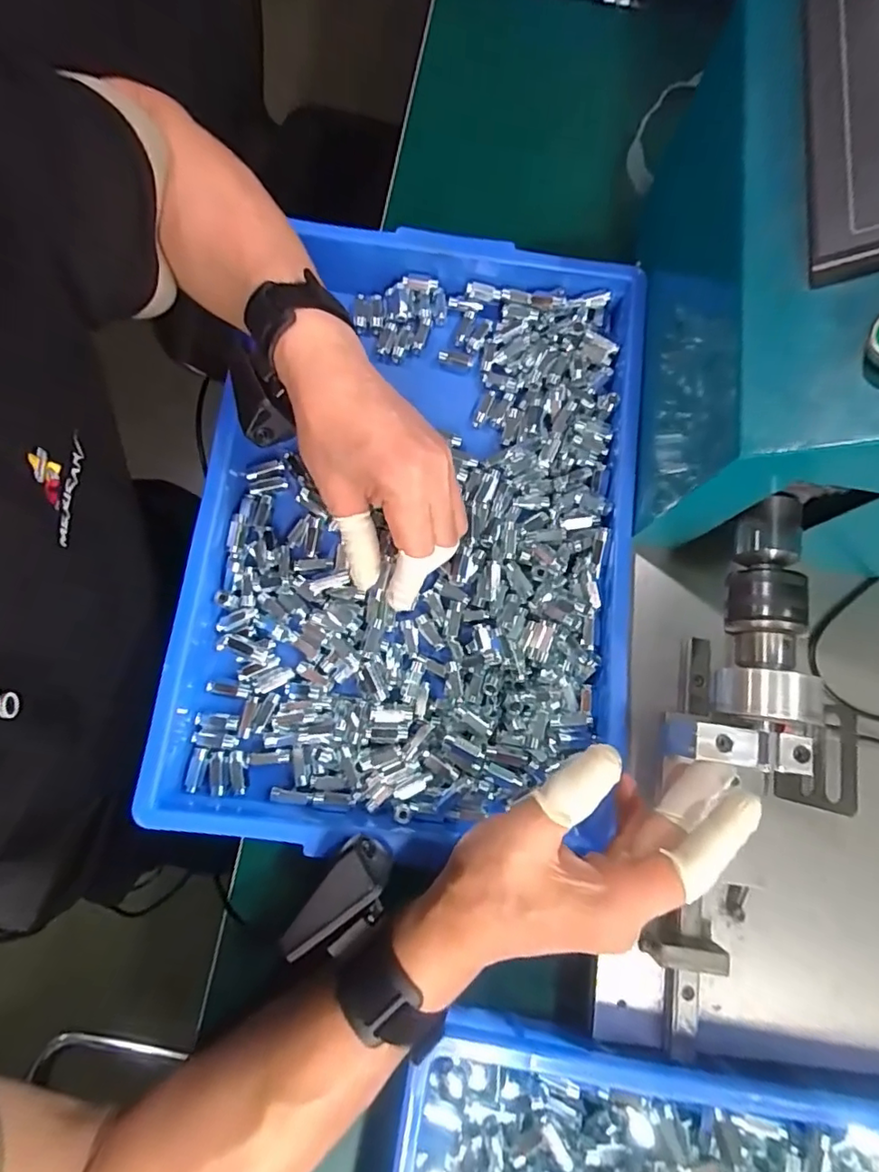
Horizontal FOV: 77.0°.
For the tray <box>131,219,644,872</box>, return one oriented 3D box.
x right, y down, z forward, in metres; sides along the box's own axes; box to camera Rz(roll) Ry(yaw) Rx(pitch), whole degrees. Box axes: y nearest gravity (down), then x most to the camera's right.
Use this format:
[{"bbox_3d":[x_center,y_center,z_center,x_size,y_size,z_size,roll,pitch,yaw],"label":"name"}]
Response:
[{"bbox_3d":[-0.016,-0.045,0.383,0.295,0.045,0.416,8,79,1],"label":"tray"}]

